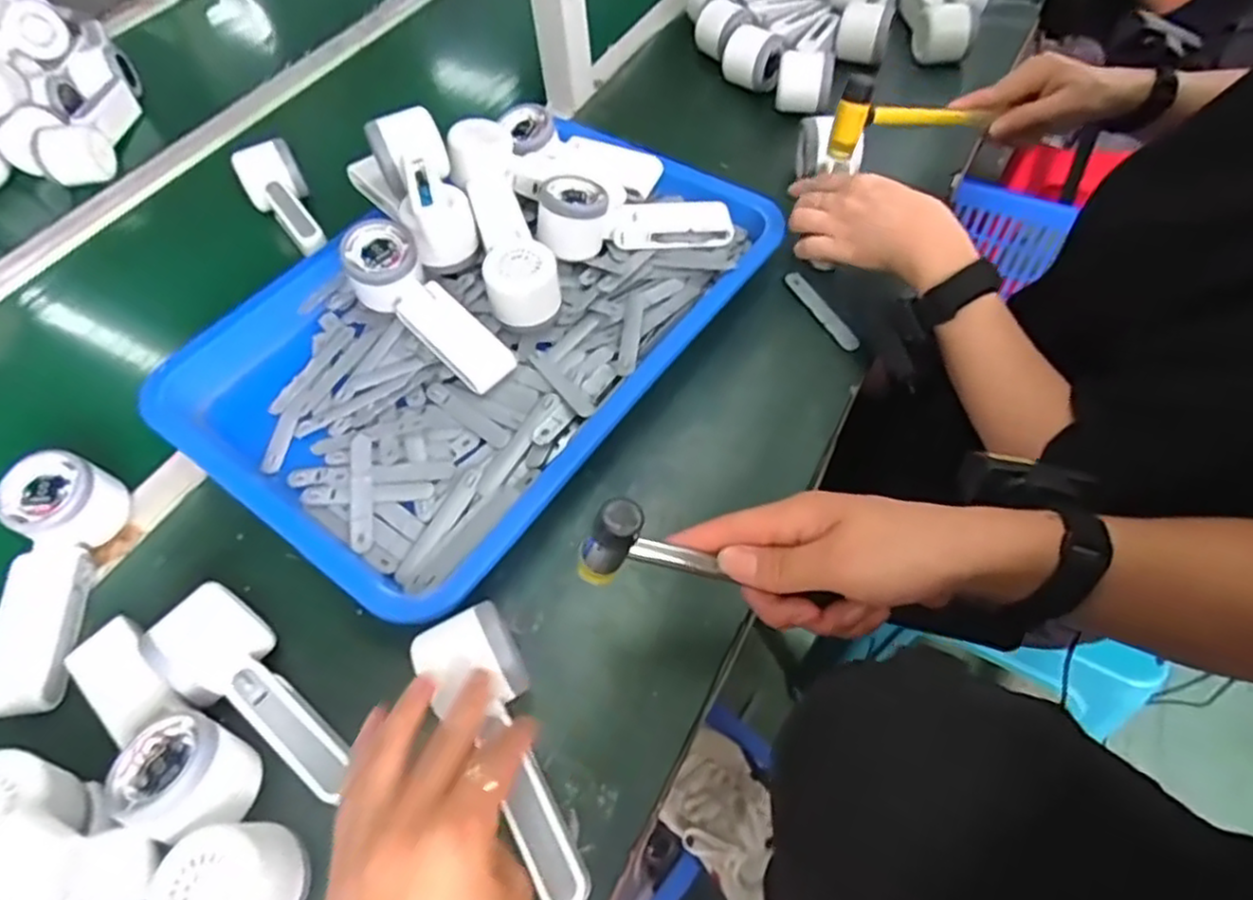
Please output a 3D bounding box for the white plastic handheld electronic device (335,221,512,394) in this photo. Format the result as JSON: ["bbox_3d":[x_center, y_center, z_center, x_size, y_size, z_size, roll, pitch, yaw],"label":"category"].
[{"bbox_3d":[-0.160,-0.111,0.567,0.170,0.044,0.056,44,68,6],"label":"white plastic handheld electronic device"}]

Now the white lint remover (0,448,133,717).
[{"bbox_3d":[-0.383,0.082,0.455,0.053,0.051,0.161,-8,56,-1],"label":"white lint remover"}]

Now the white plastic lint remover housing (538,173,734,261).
[{"bbox_3d":[0.007,-0.209,0.606,0.164,0.044,0.068,-8,56,-2],"label":"white plastic lint remover housing"}]

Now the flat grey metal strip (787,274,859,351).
[{"bbox_3d":[0.164,-0.117,0.592,0.014,0.009,0.096,-23,58,-11],"label":"flat grey metal strip"}]

